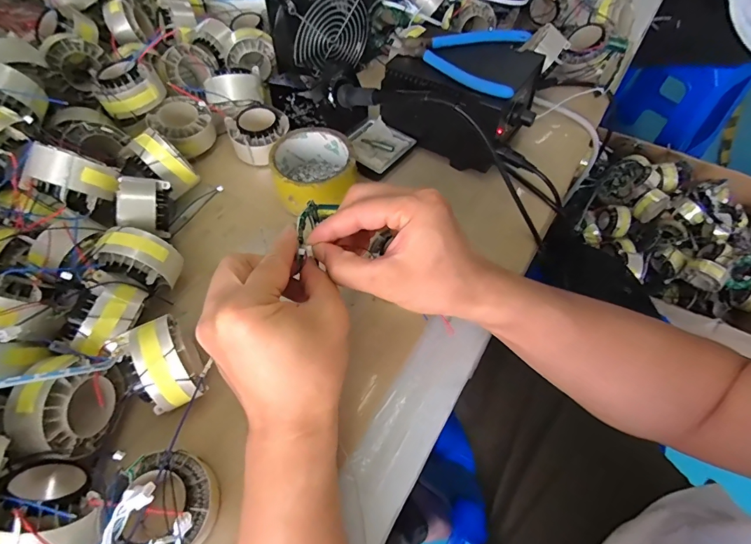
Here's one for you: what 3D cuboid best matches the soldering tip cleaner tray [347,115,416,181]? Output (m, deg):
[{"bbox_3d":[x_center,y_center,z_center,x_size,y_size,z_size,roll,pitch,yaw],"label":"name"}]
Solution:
[{"bbox_3d":[-0.002,-0.142,0.460,0.069,0.016,0.073,31,64,18],"label":"soldering tip cleaner tray"}]

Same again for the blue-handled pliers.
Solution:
[{"bbox_3d":[0.088,-0.234,0.426,0.144,0.014,0.103,24,62,15],"label":"blue-handled pliers"}]

